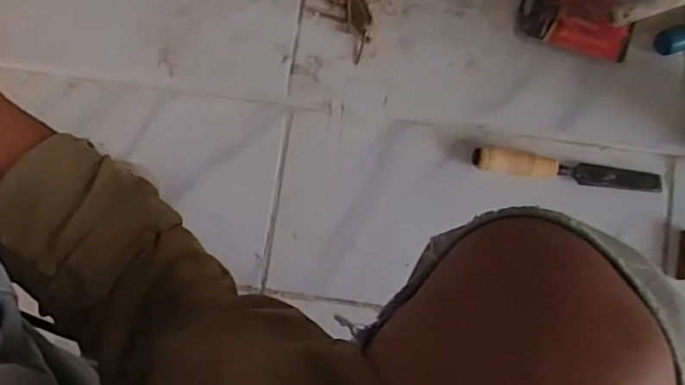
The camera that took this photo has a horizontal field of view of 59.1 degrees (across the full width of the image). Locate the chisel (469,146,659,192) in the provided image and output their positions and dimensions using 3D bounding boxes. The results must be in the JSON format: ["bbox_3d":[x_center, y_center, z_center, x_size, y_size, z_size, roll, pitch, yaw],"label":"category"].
[{"bbox_3d":[0.231,-0.023,0.626,0.191,0.023,0.026,9,87,3],"label":"chisel"}]

